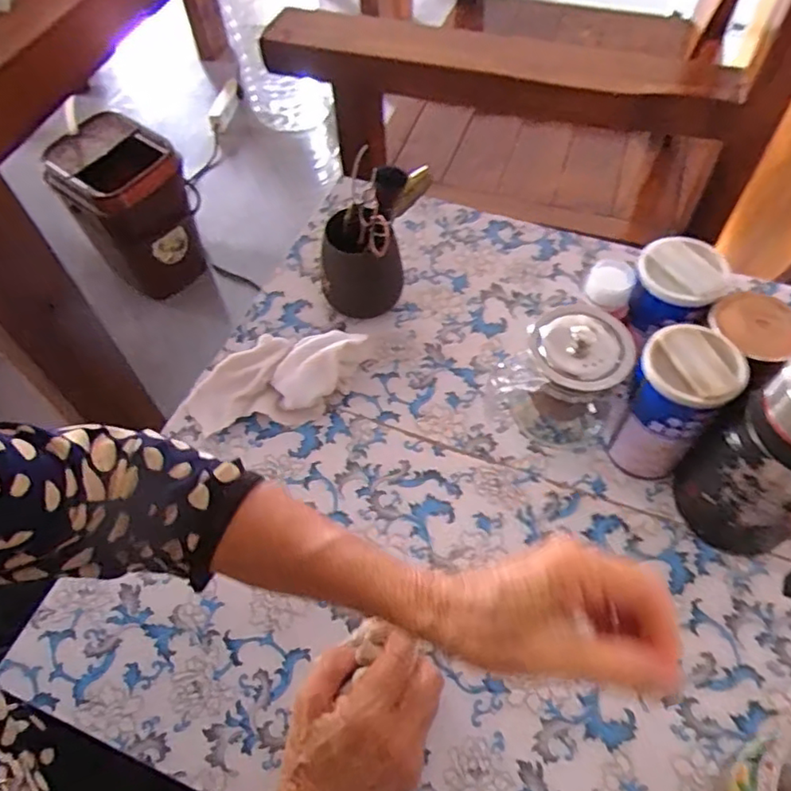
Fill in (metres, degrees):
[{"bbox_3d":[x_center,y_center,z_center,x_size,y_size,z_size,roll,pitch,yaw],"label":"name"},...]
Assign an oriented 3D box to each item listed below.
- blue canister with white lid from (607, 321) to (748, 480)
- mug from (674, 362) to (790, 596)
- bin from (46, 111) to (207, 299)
[{"bbox_3d":[0.208,0.010,0.470,0.061,0.123,0.065,-2,57,2],"label":"blue canister with white lid"},{"bbox_3d":[0.265,0.056,0.414,0.075,0.168,0.113,-25,59,-12],"label":"mug"},{"bbox_3d":[-0.524,-0.373,1.256,0.228,0.279,0.192,-30,61,-16],"label":"bin"}]

